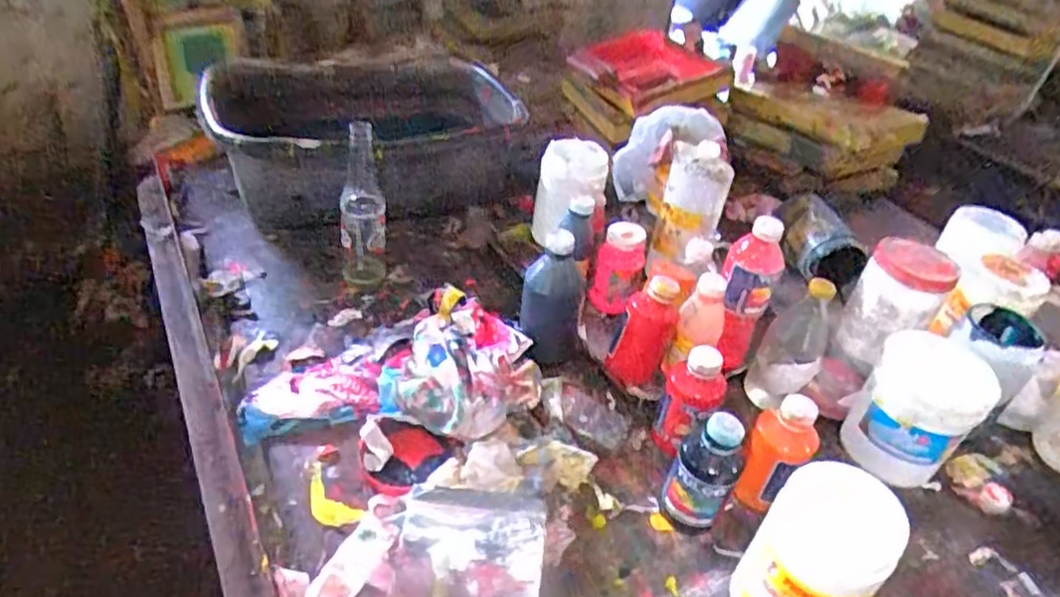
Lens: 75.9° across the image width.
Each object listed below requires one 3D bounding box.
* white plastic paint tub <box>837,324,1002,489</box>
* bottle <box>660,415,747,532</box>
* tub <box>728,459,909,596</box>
[{"bbox_3d":[0.429,0.122,0.756,0.114,0.139,0.132,34,44,31],"label":"white plastic paint tub"},{"bbox_3d":[0.169,0.162,0.651,0.058,0.128,0.065,22,39,18],"label":"bottle"},{"bbox_3d":[0.229,0.222,0.557,0.095,0.168,0.081,31,43,28],"label":"tub"}]

